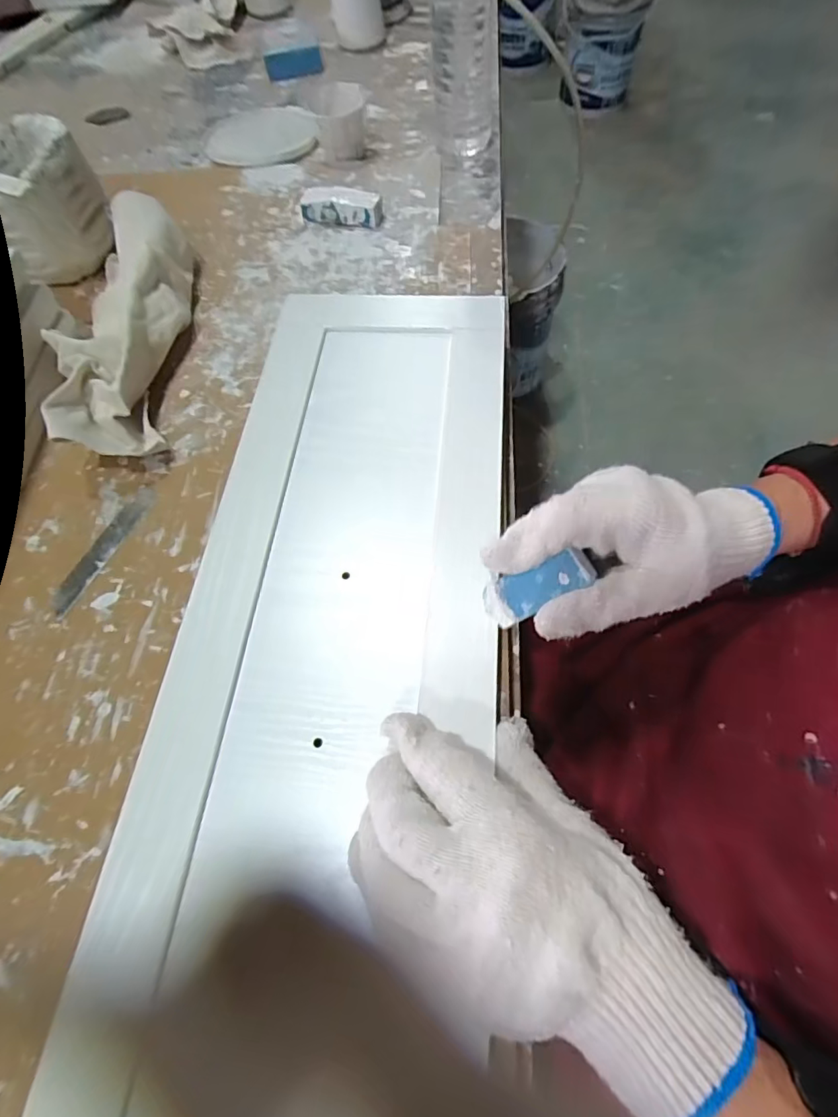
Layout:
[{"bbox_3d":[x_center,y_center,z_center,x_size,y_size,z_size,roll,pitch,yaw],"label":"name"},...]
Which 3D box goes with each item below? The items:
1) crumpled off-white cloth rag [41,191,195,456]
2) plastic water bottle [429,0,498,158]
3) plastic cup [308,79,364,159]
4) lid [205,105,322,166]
[{"bbox_3d":[-0.223,-0.178,0.394,0.090,0.054,0.245,-12,62,-3],"label":"crumpled off-white cloth rag"},{"bbox_3d":[0.042,-0.488,0.447,0.063,0.217,0.063,-1,63,3],"label":"plastic water bottle"},{"bbox_3d":[-0.079,-0.440,0.521,0.048,0.051,0.050,-1,62,3],"label":"plastic cup"},{"bbox_3d":[-0.176,-0.466,0.565,0.115,0.011,0.134,-30,65,-12],"label":"lid"}]

